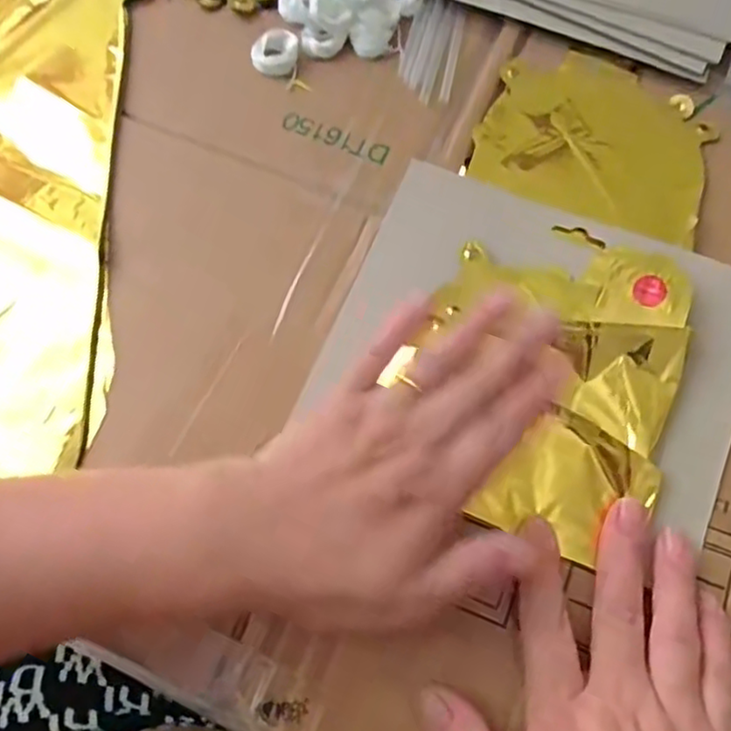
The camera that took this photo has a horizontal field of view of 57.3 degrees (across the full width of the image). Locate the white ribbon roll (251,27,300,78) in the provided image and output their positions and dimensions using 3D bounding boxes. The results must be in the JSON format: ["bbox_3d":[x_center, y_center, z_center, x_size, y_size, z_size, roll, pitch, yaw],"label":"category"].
[{"bbox_3d":[-0.053,-0.186,0.395,0.025,0.009,0.030,24,71,11],"label":"white ribbon roll"}]

